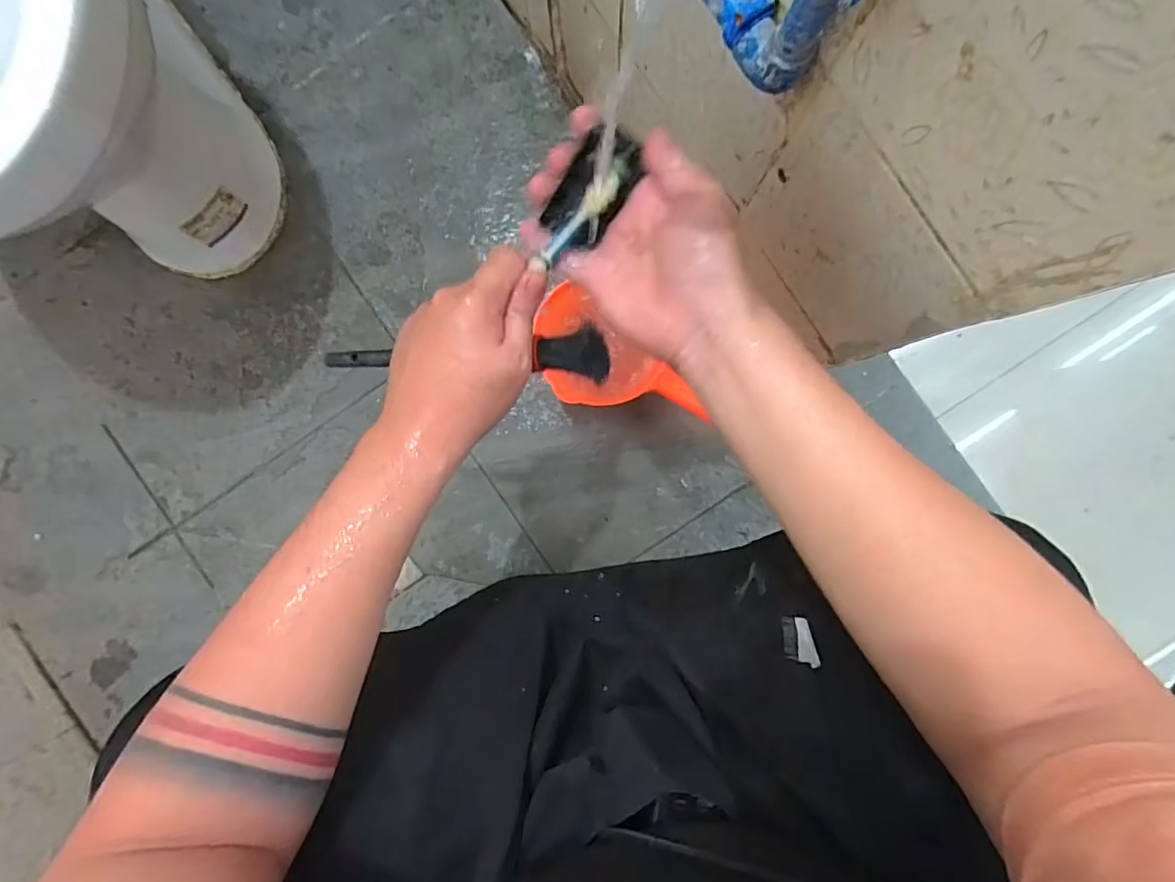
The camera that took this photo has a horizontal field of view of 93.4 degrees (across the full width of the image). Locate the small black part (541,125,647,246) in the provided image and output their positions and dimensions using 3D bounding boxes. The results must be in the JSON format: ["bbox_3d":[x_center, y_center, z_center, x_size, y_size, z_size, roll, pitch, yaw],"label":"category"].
[{"bbox_3d":[0.004,-0.161,0.361,0.032,0.034,0.068,25,106,-28],"label":"small black part"}]

